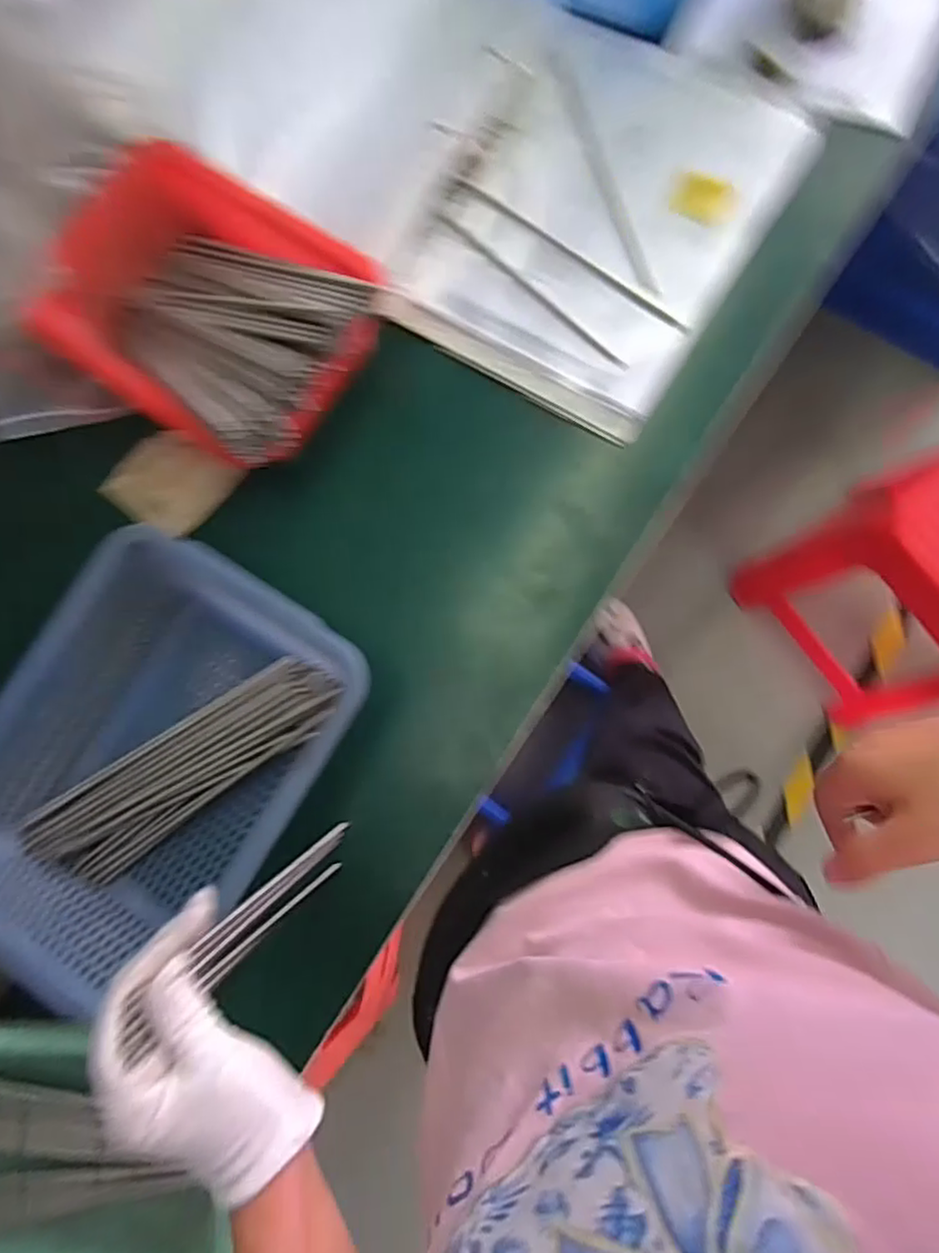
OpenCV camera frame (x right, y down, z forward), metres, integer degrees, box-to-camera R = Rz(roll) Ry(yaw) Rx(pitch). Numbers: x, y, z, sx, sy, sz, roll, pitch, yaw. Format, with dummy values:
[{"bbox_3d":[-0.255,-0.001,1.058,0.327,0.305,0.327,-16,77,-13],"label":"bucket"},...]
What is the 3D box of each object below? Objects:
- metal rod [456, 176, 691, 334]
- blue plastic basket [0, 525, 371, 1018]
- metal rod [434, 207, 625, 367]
[{"bbox_3d":[0.088,-0.323,0.565,0.244,0.009,0.011,38,87,8],"label":"metal rod"},{"bbox_3d":[-0.237,0.101,0.508,0.225,0.101,0.307,34,86,8],"label":"blue plastic basket"},{"bbox_3d":[0.053,-0.293,0.567,0.218,0.006,0.009,44,88,8],"label":"metal rod"}]

